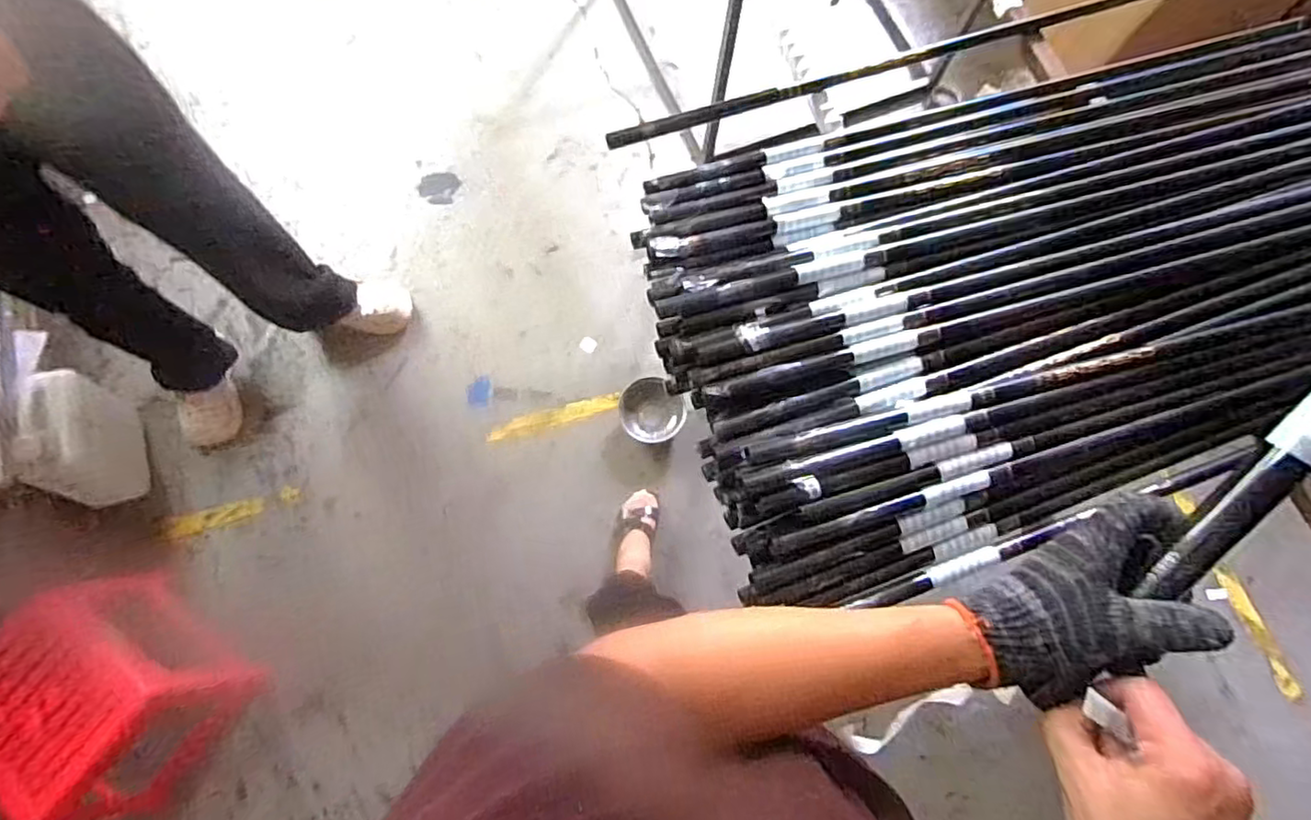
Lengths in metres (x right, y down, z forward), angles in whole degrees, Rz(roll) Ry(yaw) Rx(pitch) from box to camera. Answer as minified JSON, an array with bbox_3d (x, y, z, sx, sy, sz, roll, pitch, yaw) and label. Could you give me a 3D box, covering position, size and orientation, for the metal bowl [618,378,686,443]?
[{"bbox_3d":[-0.006,0.003,1.425,0.144,0.049,0.149,-10,75,-4],"label":"metal bowl"}]

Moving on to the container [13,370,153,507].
[{"bbox_3d":[-1.075,0.053,1.215,0.090,0.226,0.232,-10,73,-5],"label":"container"}]

